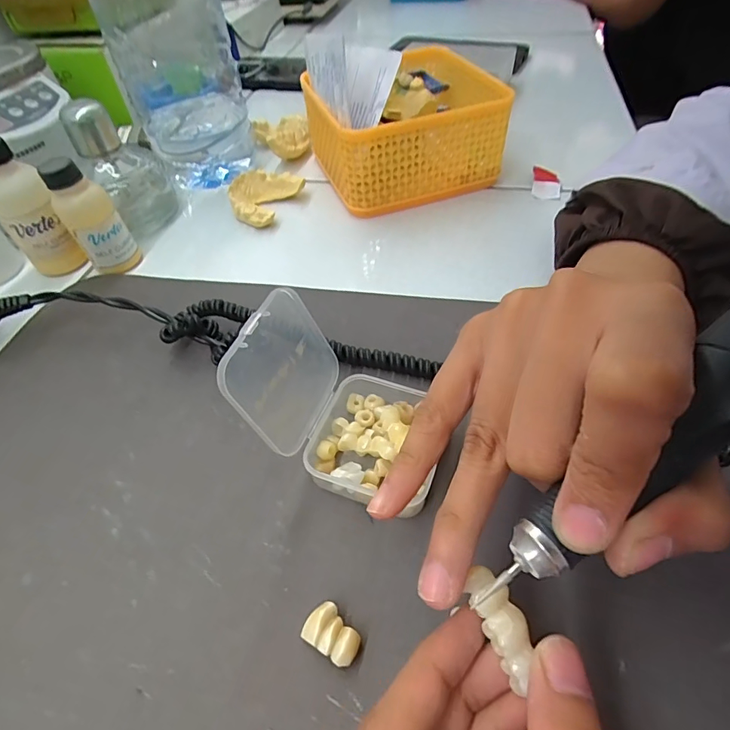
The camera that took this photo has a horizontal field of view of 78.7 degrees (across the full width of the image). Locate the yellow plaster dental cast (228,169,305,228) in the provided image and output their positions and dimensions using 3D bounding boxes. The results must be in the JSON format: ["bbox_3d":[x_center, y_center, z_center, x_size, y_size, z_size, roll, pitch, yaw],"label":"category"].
[{"bbox_3d":[-0.081,-0.130,0.346,0.048,0.022,0.054,21,55,22],"label":"yellow plaster dental cast"}]

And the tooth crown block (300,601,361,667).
[{"bbox_3d":[-0.011,0.096,0.159,0.020,0.008,0.014,27,57,24],"label":"tooth crown block"}]

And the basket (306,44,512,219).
[{"bbox_3d":[0.031,-0.190,0.351,0.145,0.072,0.121,-17,51,-8],"label":"basket"}]

